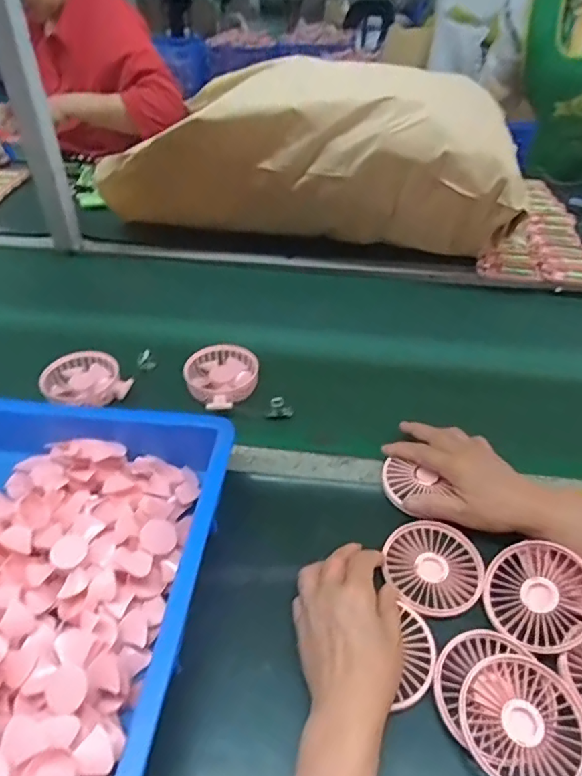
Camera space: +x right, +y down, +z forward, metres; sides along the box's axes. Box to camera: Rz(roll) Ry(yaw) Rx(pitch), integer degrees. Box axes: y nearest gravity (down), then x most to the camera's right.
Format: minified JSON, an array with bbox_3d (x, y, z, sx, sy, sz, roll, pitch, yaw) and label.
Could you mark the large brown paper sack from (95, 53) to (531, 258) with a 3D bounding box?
[{"bbox_3d":[0.049,-0.434,0.965,0.679,0.202,0.364,7,41,8],"label":"large brown paper sack"}]

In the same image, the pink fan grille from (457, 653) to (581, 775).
[{"bbox_3d":[0.168,0.241,0.386,0.086,0.015,0.084,24,46,25],"label":"pink fan grille"}]

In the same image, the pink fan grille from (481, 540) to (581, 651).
[{"bbox_3d":[0.208,0.175,0.450,0.082,0.013,0.085,-19,44,20],"label":"pink fan grille"}]

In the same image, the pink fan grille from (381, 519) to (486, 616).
[{"bbox_3d":[0.128,0.161,0.482,0.086,0.011,0.085,0,40,0],"label":"pink fan grille"}]

